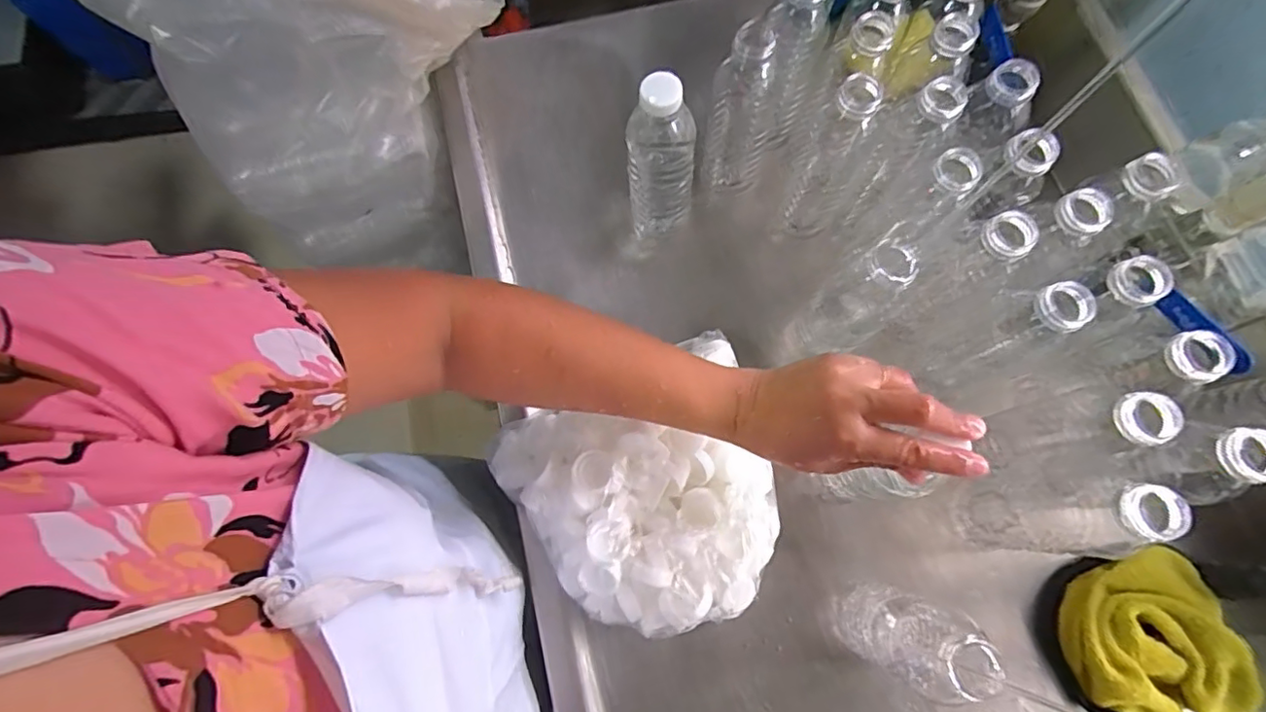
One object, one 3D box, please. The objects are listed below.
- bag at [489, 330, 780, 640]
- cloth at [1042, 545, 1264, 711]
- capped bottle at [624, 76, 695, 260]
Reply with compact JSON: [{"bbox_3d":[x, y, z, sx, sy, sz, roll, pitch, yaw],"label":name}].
[{"bbox_3d":[0.011,0.113,0.454,0.204,0.082,0.194,-22,75,-7],"label":"bag"},{"bbox_3d":[0.399,0.221,0.445,0.118,0.042,0.118,-10,74,-4],"label":"cloth"},{"bbox_3d":[0.024,-0.158,0.501,0.055,0.184,0.052,1,73,0],"label":"capped bottle"}]

